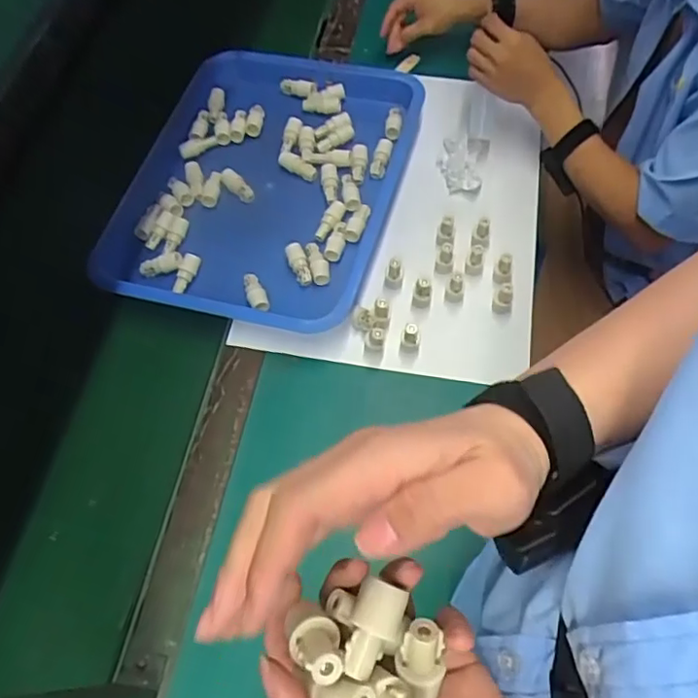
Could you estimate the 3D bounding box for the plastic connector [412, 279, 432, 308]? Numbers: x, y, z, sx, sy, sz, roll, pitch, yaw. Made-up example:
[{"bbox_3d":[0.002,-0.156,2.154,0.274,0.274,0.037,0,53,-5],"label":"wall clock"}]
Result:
[{"bbox_3d":[0.087,-0.066,0.702,0.021,0.033,0.023,11,64,8],"label":"plastic connector"}]

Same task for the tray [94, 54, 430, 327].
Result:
[{"bbox_3d":[-0.117,-0.236,0.793,0.362,0.052,0.444,14,65,9],"label":"tray"}]

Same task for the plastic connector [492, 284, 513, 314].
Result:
[{"bbox_3d":[0.182,-0.060,0.700,0.020,0.033,0.027,4,63,5],"label":"plastic connector"}]

